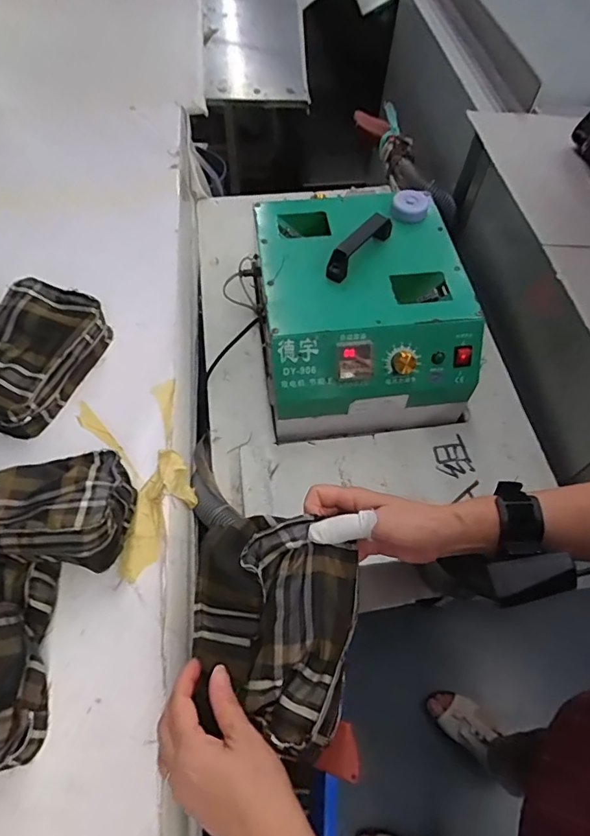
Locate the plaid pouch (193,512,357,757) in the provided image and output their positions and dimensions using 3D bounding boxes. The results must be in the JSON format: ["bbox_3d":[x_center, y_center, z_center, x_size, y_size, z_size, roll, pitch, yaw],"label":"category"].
[{"bbox_3d":[-0.022,0.173,0.416,0.135,0.067,0.166,9,59,4],"label":"plaid pouch"}]

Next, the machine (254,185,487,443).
[{"bbox_3d":[0.101,-0.182,0.791,0.304,0.195,0.356,-6,59,-5],"label":"machine"}]

